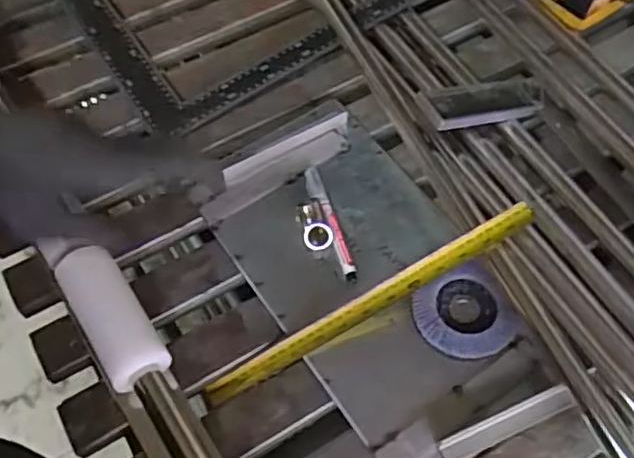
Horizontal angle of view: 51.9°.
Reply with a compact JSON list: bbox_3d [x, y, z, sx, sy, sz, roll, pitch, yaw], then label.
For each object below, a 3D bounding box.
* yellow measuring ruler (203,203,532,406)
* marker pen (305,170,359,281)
[{"bbox_3d":[0.046,0.070,0.593,0.333,0.015,0.018,-30,63,0],"label":"yellow measuring ruler"},{"bbox_3d":[0.014,-0.008,0.646,0.017,0.019,0.130,-18,61,-9],"label":"marker pen"}]

